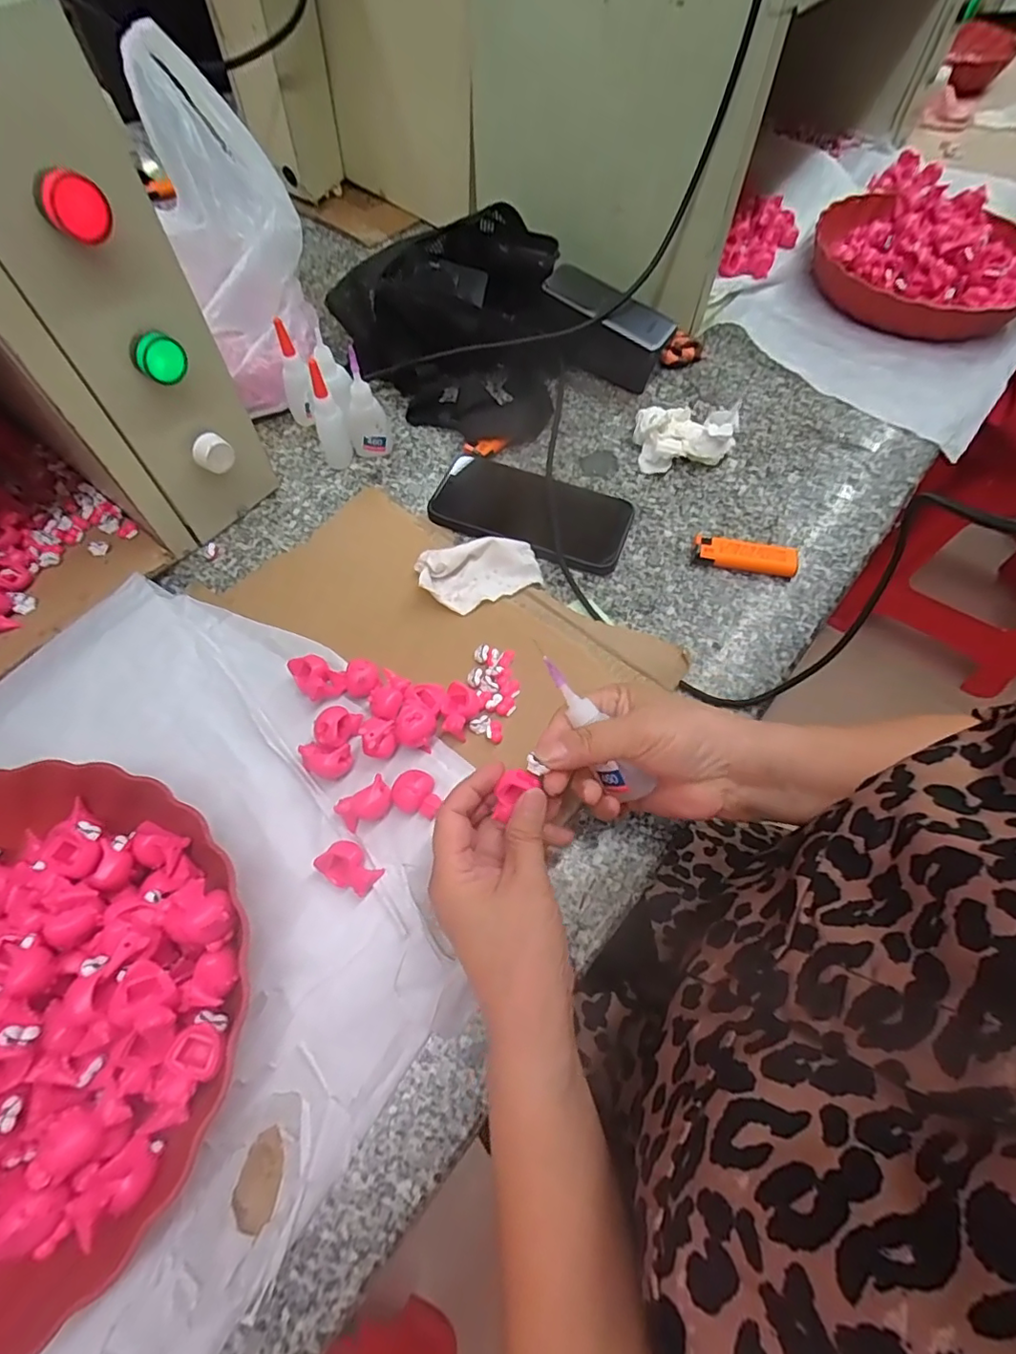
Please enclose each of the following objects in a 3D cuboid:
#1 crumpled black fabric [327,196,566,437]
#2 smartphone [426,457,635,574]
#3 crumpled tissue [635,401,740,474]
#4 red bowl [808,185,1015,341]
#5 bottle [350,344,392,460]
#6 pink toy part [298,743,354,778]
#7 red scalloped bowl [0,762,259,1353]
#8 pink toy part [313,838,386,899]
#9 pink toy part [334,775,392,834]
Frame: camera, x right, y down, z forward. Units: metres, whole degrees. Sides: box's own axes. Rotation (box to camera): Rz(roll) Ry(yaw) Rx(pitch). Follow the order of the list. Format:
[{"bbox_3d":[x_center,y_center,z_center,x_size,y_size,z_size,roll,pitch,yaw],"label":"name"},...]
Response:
[{"bbox_3d":[-0.056,-0.353,0.540,0.205,0.093,0.228,2,62,-2],"label":"crumpled black fabric"},{"bbox_3d":[0.020,-0.138,0.463,0.159,0.013,0.074,18,74,3],"label":"smartphone"},{"bbox_3d":[0.162,-0.216,0.499,0.087,0.034,0.055,1,62,-3],"label":"crumpled tissue"},{"bbox_3d":[0.468,-0.464,0.623,0.238,0.072,0.217,1,62,-3],"label":"red bowl"},{"bbox_3d":[-0.123,-0.231,0.477,0.033,0.086,0.021,-11,64,-9],"label":"bottle"},{"bbox_3d":[-0.114,0.052,0.341,0.034,0.019,0.022,6,62,0],"label":"pink toy part"},{"bbox_3d":[-0.249,0.163,0.258,0.234,0.054,0.233,1,62,-3],"label":"red scalloped bowl"},{"bbox_3d":[-0.090,0.108,0.314,0.032,0.017,0.022,30,65,12],"label":"pink toy part"},{"bbox_3d":[-0.085,0.077,0.331,0.032,0.020,0.022,-25,66,-15],"label":"pink toy part"}]

